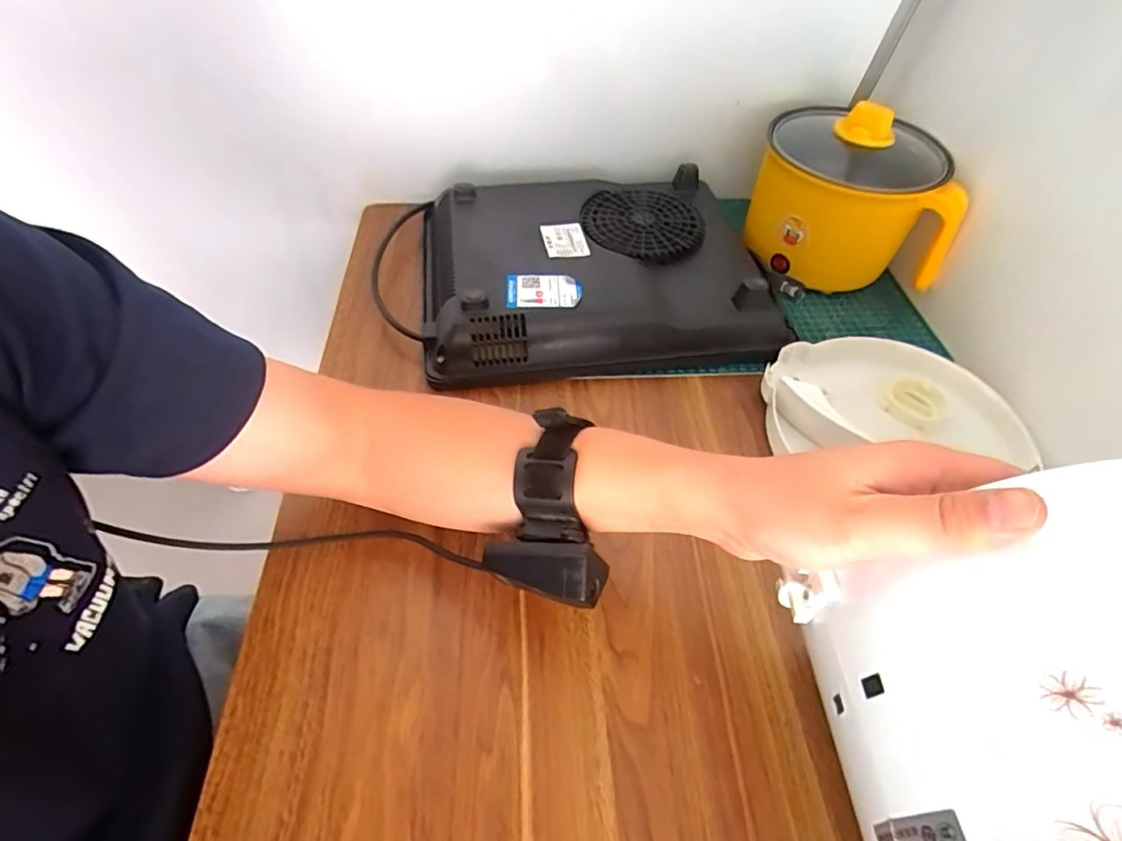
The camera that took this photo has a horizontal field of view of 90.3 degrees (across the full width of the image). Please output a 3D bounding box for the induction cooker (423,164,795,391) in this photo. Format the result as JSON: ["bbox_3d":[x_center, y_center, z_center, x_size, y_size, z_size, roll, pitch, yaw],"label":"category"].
[{"bbox_3d":[0.027,-0.159,0.563,0.322,0.060,0.255,-5,53,-8],"label":"induction cooker"}]

